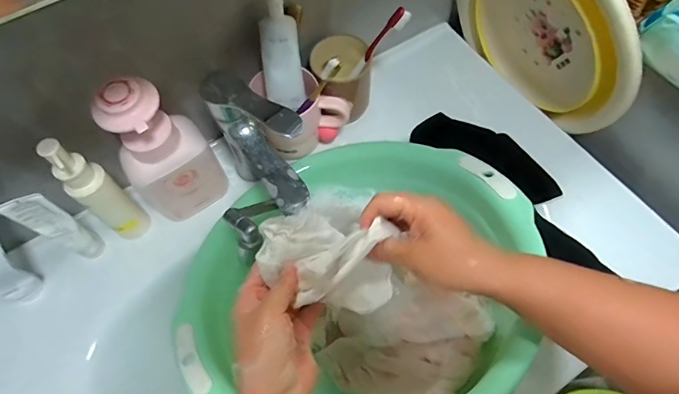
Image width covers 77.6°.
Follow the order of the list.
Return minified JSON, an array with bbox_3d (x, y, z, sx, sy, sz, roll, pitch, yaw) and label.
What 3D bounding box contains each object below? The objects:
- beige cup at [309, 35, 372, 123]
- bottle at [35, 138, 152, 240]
[{"bbox_3d":[0.002,-0.170,0.570,0.078,0.083,0.102,-5,64,-1],"label":"beige cup"},{"bbox_3d":[-0.258,0.001,0.466,0.034,0.186,0.040,35,70,17],"label":"bottle"}]

